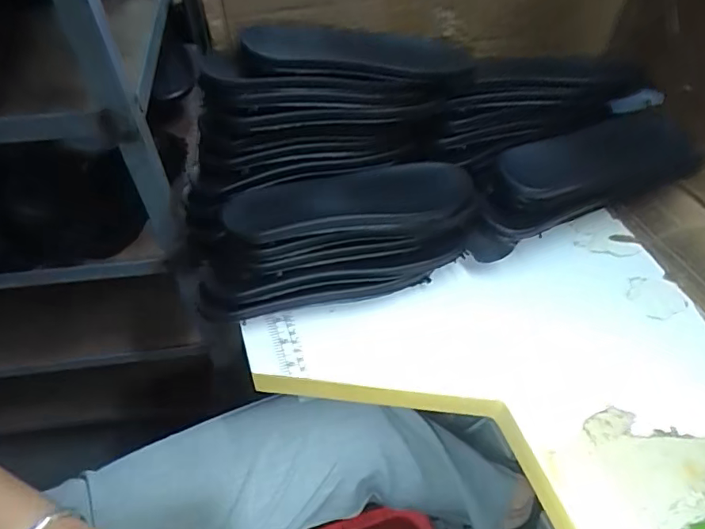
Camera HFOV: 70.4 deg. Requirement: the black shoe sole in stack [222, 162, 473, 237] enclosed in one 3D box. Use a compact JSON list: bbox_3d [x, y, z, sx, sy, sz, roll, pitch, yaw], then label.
[{"bbox_3d":[-0.002,-0.069,0.486,0.239,0.020,0.090,-7,37,-8],"label":"black shoe sole in stack"}]

